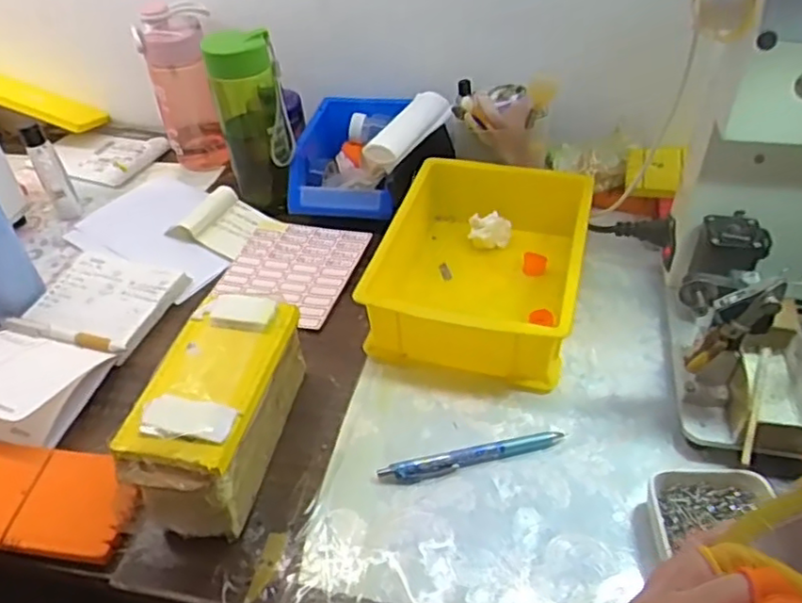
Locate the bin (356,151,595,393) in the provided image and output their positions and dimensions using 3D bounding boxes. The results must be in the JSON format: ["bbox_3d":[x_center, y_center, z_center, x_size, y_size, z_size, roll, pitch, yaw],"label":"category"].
[{"bbox_3d":[0.077,-0.037,0.616,0.174,0.078,0.218,10,44,15],"label":"bin"}]

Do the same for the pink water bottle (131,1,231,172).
[{"bbox_3d":[-0.264,-0.266,0.823,0.071,0.190,0.074,3,43,8],"label":"pink water bottle"}]

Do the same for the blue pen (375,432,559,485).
[{"bbox_3d":[0.054,0.117,0.499,0.141,0.014,0.013,-12,43,-9],"label":"blue pen"}]

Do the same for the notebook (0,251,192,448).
[{"bbox_3d":[-0.317,0.022,0.612,0.138,0.039,0.231,11,44,17],"label":"notebook"}]

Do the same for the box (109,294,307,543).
[{"bbox_3d":[-0.134,0.082,0.492,0.083,0.091,0.165,6,43,11],"label":"box"}]

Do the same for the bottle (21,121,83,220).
[{"bbox_3d":[-0.407,-0.151,0.766,0.029,0.108,0.035,-26,46,-22],"label":"bottle"}]

